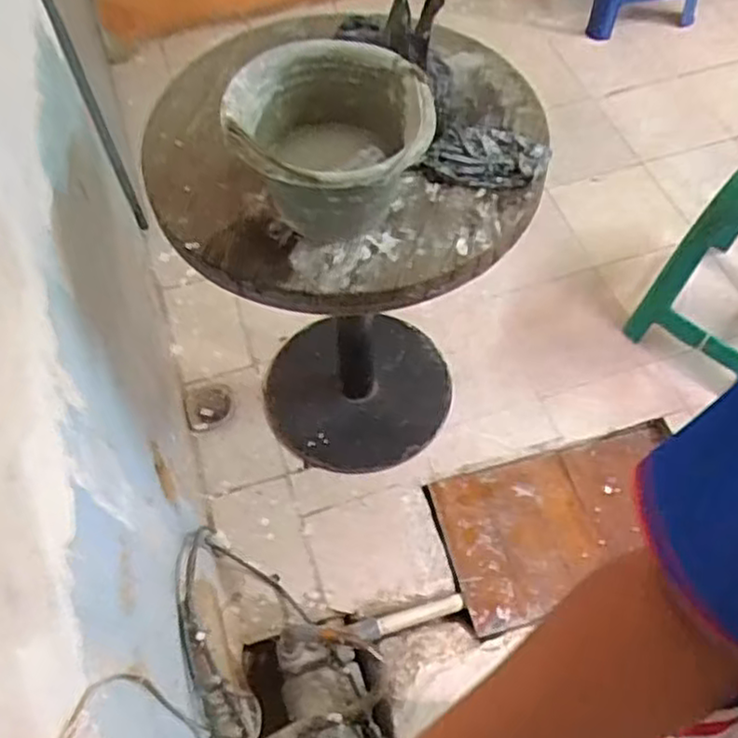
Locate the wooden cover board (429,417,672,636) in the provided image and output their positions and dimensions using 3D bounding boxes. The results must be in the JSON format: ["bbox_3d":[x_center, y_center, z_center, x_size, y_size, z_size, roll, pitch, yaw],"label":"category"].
[{"bbox_3d":[0.418,0.317,1.496,0.522,0.038,0.324,-14,59,-6],"label":"wooden cover board"}]

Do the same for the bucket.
[{"bbox_3d":[-0.045,-0.284,0.936,0.251,0.157,0.259,5,59,6],"label":"bucket"}]

